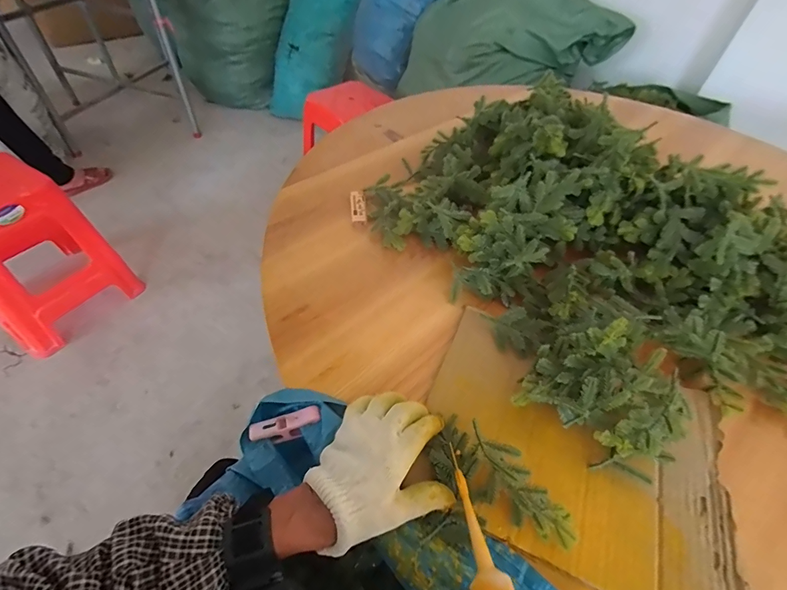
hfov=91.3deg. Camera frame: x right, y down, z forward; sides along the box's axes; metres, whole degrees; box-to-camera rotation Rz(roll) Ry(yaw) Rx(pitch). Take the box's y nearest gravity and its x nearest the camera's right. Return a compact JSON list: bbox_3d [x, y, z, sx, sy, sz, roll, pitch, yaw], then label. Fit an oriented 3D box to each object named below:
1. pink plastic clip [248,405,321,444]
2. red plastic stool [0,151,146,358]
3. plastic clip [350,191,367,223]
[{"bbox_3d":[-0.110,0.136,0.394,0.069,0.032,0.018,-10,52,-14],"label":"pink plastic clip"},{"bbox_3d":[-1.078,-0.130,1.114,0.303,0.450,0.351,26,53,16],"label":"red plastic stool"},{"bbox_3d":[-0.055,-0.136,0.605,0.023,0.013,0.070,-1,50,-7],"label":"plastic clip"}]

